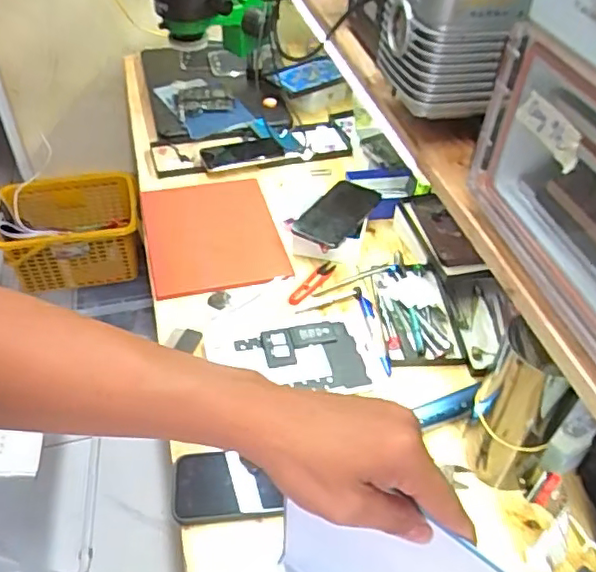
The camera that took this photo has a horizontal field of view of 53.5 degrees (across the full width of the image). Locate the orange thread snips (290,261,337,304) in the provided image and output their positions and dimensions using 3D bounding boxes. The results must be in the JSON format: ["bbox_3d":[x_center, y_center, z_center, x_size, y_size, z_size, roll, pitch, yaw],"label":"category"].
[{"bbox_3d":[0.021,-0.004,0.826,0.024,0.006,0.096,26,49,23],"label":"orange thread snips"}]

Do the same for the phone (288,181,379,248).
[{"bbox_3d":[0.057,-0.108,0.866,0.088,0.016,0.142,28,56,29],"label":"phone"}]

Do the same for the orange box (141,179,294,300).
[{"bbox_3d":[-0.132,-0.083,0.900,0.189,0.018,0.252,-10,45,-13],"label":"orange box"}]

